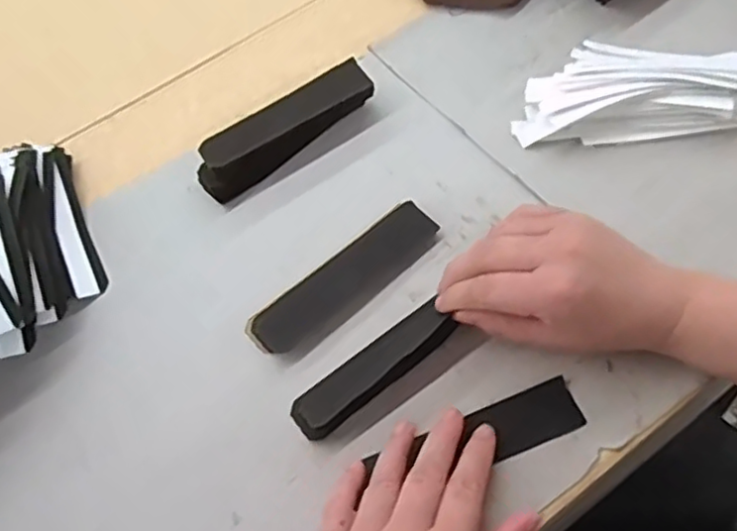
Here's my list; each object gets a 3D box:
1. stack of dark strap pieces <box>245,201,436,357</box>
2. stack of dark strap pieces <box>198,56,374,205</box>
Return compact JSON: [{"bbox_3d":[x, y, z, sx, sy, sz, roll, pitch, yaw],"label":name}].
[{"bbox_3d":[-0.018,0.007,0.447,0.144,0.012,0.041,-36,61,-14],"label":"stack of dark strap pieces"},{"bbox_3d":[-0.064,-0.105,0.505,0.147,0.032,0.037,-35,61,-14],"label":"stack of dark strap pieces"}]

